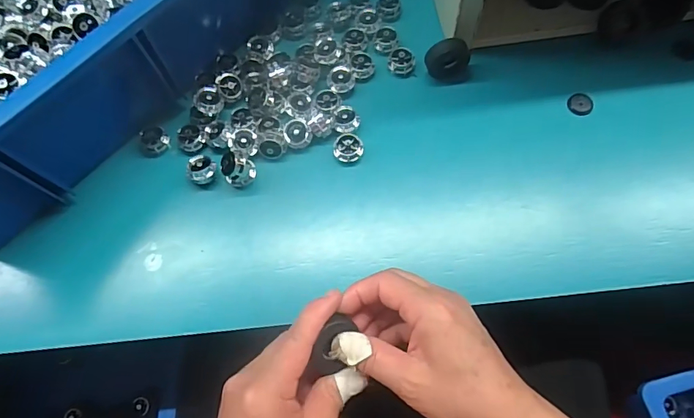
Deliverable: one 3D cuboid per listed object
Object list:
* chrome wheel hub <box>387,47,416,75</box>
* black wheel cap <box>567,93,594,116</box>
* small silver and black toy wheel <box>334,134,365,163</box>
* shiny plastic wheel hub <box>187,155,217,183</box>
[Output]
[{"bbox_3d":[0.051,-0.137,0.419,0.021,0.013,0.023,-1,72,2],"label":"chrome wheel hub"},{"bbox_3d":[0.206,-0.093,0.399,0.023,0.004,0.021,-1,72,2],"label":"black wheel cap"},{"bbox_3d":[0.001,-0.052,0.388,0.024,0.010,0.023,-1,72,2],"label":"small silver and black toy wheel"},{"bbox_3d":[-0.122,-0.032,0.383,0.022,0.018,0.021,-1,69,2],"label":"shiny plastic wheel hub"}]

